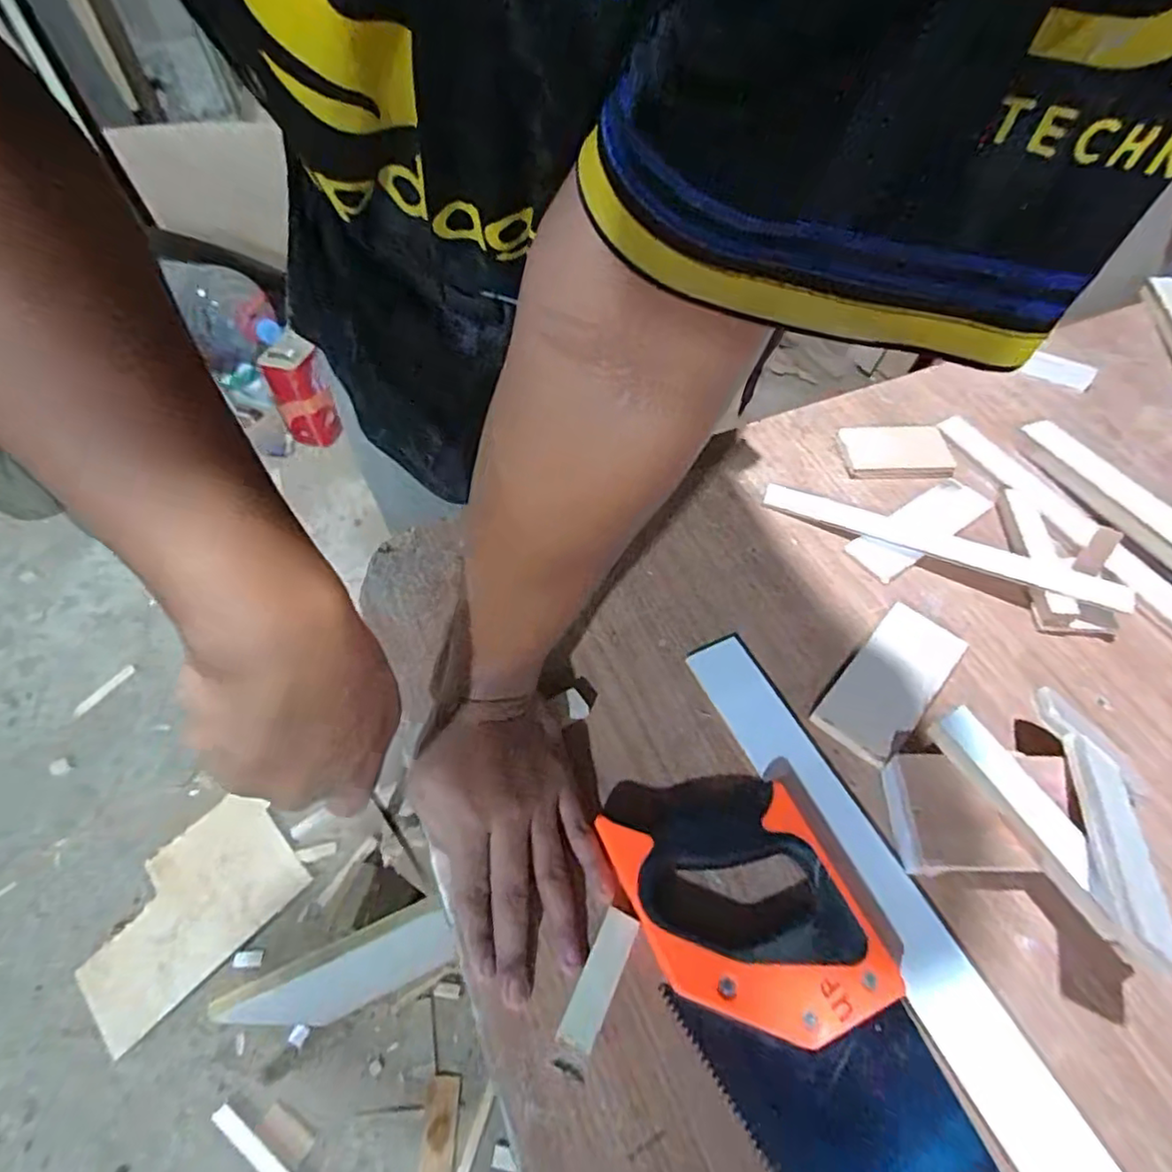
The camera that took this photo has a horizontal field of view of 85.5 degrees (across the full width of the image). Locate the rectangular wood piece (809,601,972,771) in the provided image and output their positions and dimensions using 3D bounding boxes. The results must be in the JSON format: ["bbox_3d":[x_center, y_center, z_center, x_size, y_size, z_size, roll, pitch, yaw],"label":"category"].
[{"bbox_3d":[0.212,0.065,0.442,0.055,0.014,0.120,37,58,23],"label":"rectangular wood piece"}]

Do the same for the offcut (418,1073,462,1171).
[{"bbox_3d":[-0.203,0.774,0.868,0.047,0.013,0.164,1,54,1],"label":"offcut"}]

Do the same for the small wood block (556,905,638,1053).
[{"bbox_3d":[0.007,0.212,0.344,0.020,0.013,0.066,22,53,13],"label":"small wood block"}]

